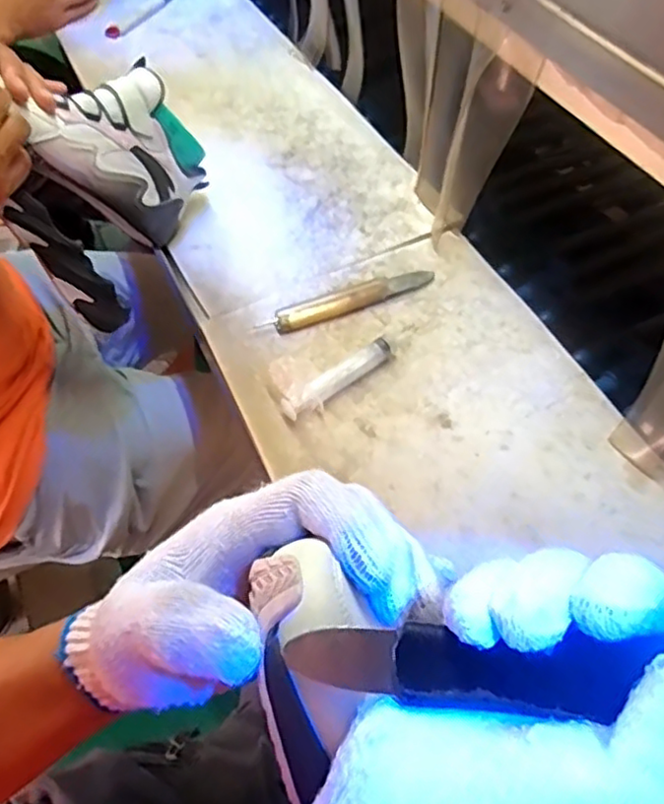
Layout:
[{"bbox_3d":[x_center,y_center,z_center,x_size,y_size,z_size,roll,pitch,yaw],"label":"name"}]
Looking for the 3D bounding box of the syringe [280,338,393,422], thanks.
[{"bbox_3d":[0.007,-0.022,0.590,0.118,0.024,0.021,-36,61,-20],"label":"syringe"}]

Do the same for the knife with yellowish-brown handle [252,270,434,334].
[{"bbox_3d":[0.018,-0.103,0.651,0.179,0.018,0.027,-20,56,-11],"label":"knife with yellowish-brown handle"}]

